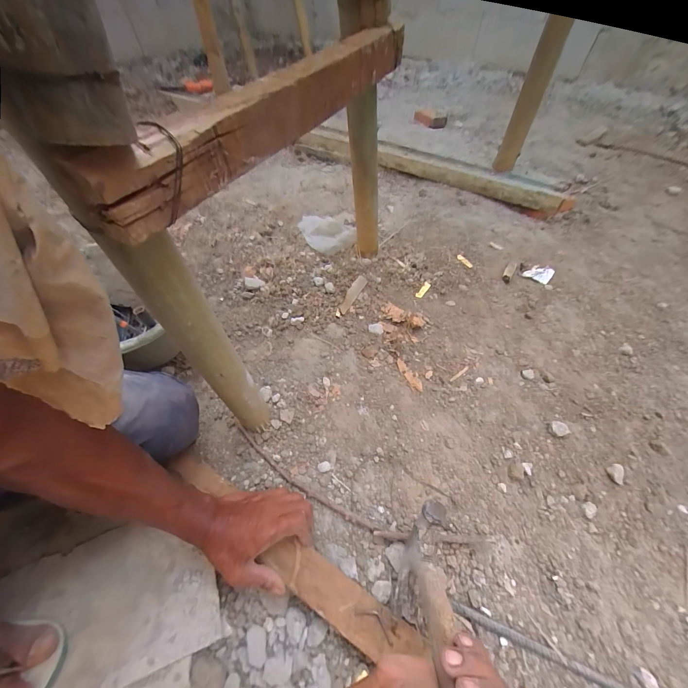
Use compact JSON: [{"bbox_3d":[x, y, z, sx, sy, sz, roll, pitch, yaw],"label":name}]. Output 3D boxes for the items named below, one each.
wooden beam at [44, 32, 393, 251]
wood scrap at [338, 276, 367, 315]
[{"bbox_3d":[-0.076,-0.222,0.291,0.057,0.059,0.373,31,61,20],"label":"wooden beam"},{"bbox_3d":[0.021,-0.124,0.729,0.028,0.010,0.130,23,59,15],"label":"wood scrap"}]

